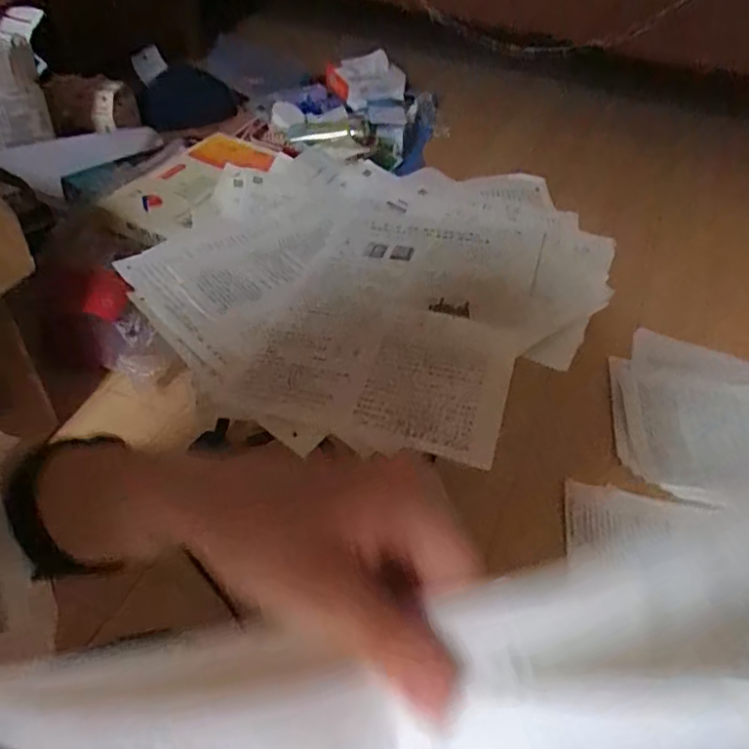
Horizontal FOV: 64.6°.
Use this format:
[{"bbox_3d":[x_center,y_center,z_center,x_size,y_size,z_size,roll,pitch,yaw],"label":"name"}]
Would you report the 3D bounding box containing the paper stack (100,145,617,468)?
[{"bbox_3d":[0.001,-0.096,0.524,0.352,0.032,0.367,23,50,21],"label":"paper stack"}]

